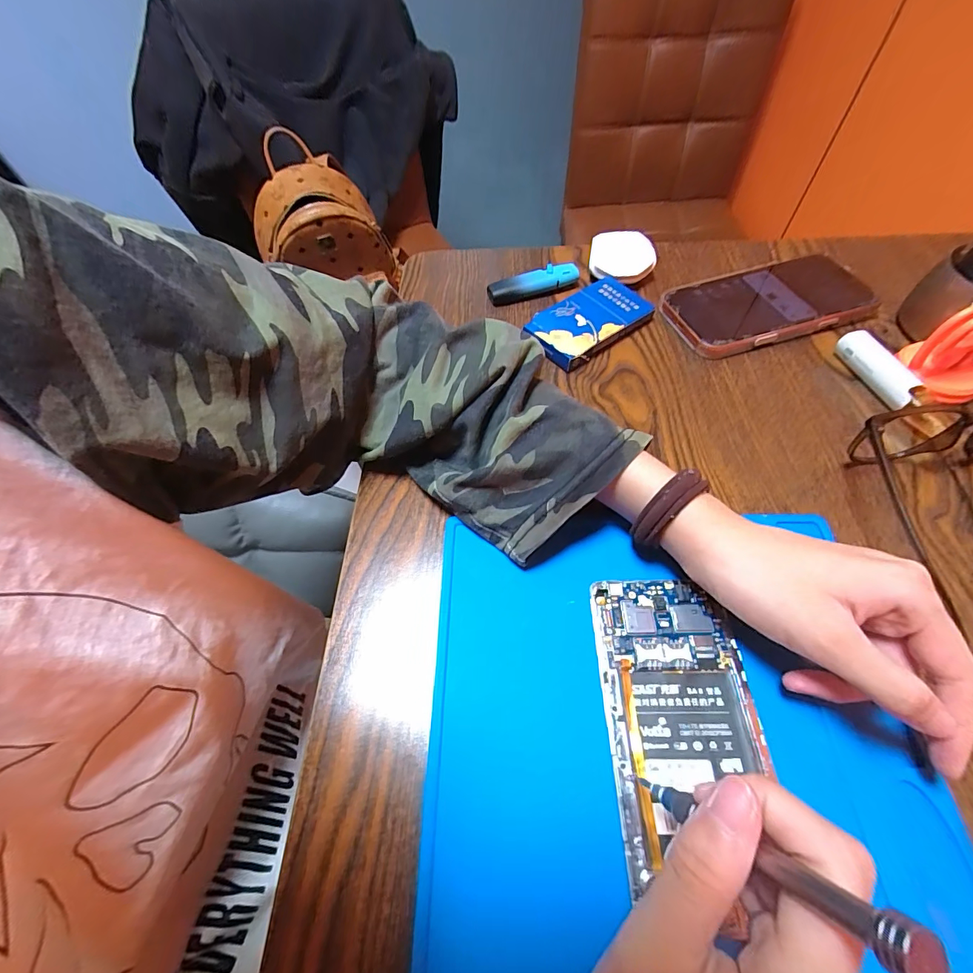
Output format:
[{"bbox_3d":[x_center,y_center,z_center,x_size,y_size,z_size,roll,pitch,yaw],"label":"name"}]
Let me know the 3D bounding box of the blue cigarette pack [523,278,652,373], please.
[{"bbox_3d":[0.085,-0.138,0.363,0.102,0.017,0.057,-36,62,-17],"label":"blue cigarette pack"}]

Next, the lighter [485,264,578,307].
[{"bbox_3d":[0.044,-0.184,0.395,0.084,0.018,0.021,-18,58,-7],"label":"lighter"}]

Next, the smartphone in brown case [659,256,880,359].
[{"bbox_3d":[0.231,-0.155,0.363,0.153,0.018,0.082,-17,58,-7],"label":"smartphone in brown case"}]

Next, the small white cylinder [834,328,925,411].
[{"bbox_3d":[0.284,-0.085,0.314,0.019,0.021,0.067,-12,57,-3],"label":"small white cylinder"}]

